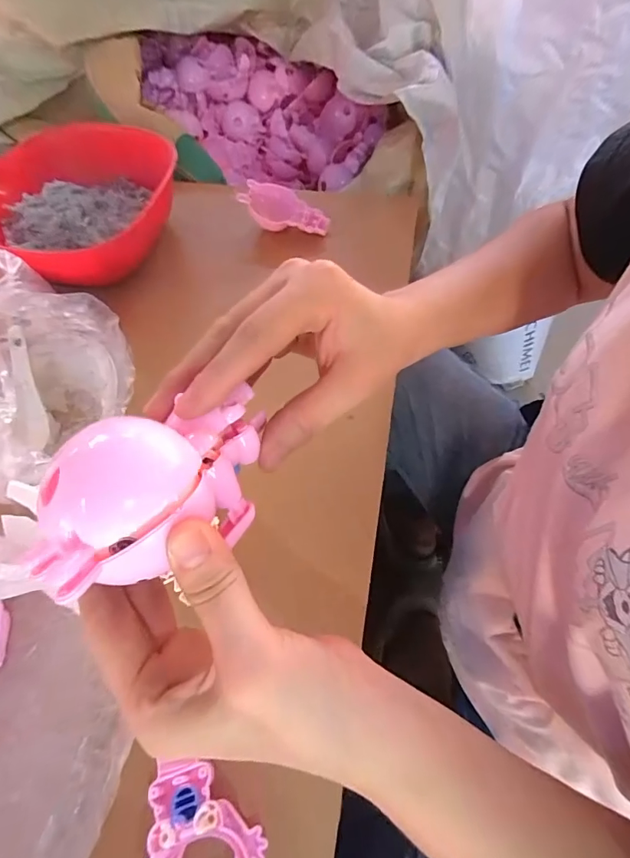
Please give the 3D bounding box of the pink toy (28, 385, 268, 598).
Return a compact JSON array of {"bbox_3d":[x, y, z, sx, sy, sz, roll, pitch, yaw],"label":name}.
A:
[{"bbox_3d":[-0.054,0.023,0.168,0.082,0.047,0.055,-25,64,-10],"label":"pink toy"}]

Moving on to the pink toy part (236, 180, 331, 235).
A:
[{"bbox_3d":[-0.034,-0.252,0.507,0.102,0.017,0.054,10,68,-10],"label":"pink toy part"}]

